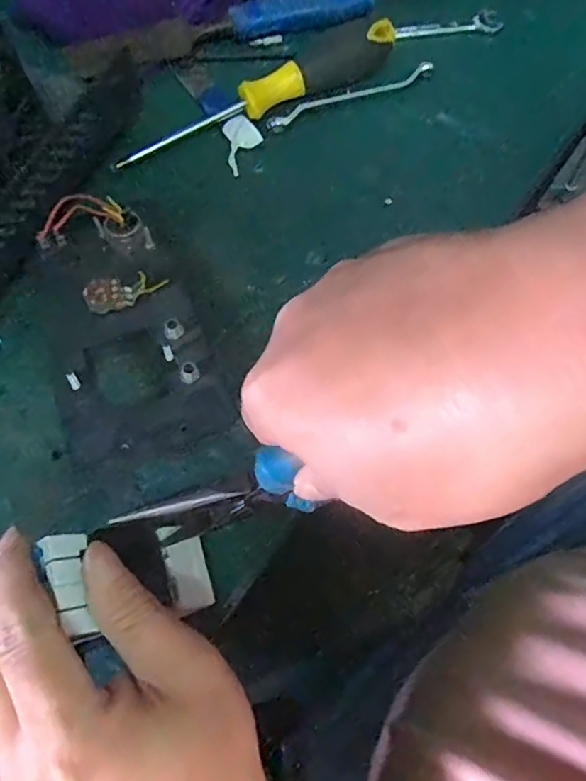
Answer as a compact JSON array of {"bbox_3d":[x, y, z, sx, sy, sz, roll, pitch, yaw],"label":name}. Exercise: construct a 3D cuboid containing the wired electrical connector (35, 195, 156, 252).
[{"bbox_3d":[-0.112,-0.096,0.321,0.061,0.022,0.020,-4,69,-27],"label":"wired electrical connector"}]

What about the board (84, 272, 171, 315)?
[{"bbox_3d":[-0.094,-0.057,0.312,0.043,0.010,0.018,-30,74,-11],"label":"board"}]

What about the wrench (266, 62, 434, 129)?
[{"bbox_3d":[0.040,-0.200,0.377,0.120,0.009,0.012,-23,72,-9],"label":"wrench"}]

